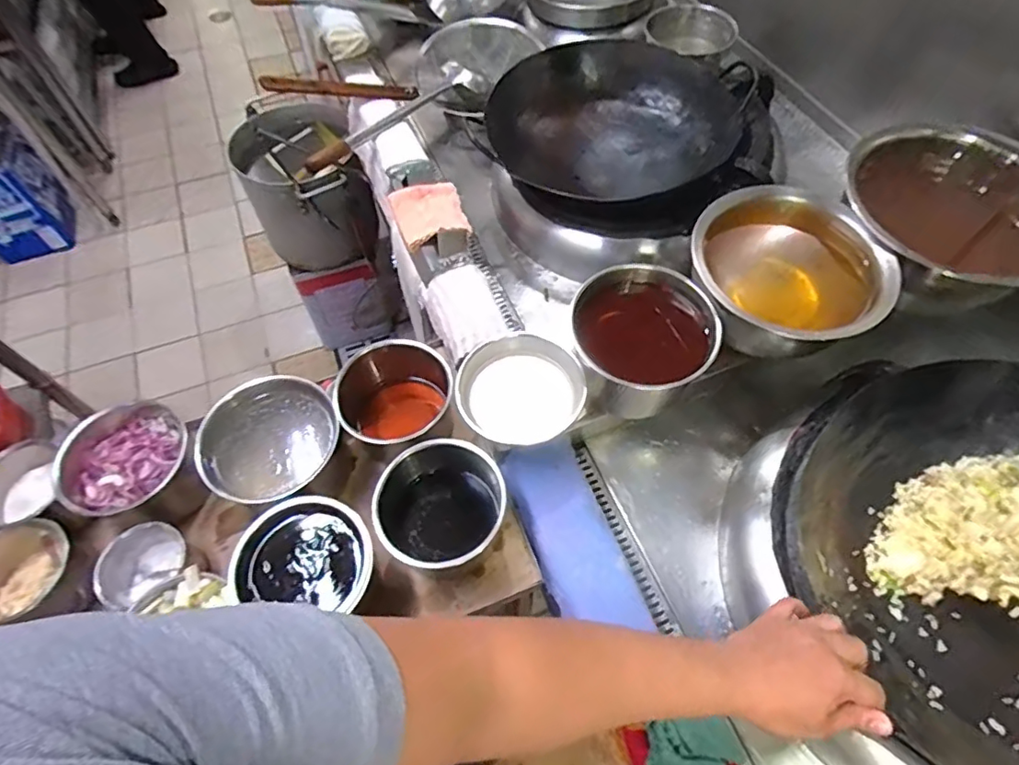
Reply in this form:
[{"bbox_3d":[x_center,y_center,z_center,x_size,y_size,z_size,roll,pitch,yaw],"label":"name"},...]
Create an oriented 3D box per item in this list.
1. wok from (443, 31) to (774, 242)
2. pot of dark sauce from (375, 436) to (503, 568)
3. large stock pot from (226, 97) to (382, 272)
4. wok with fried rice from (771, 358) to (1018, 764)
[{"bbox_3d":[0.205,-0.435,1.026,0.480,0.153,0.376,10,60,7],"label":"wok"},{"bbox_3d":[-0.092,0.160,0.716,0.143,0.103,0.168,-18,61,-10],"label":"pot of dark sauce"},{"bbox_3d":[-0.534,-0.500,1.485,0.283,0.324,0.340,-26,62,-14],"label":"large stock pot"},{"bbox_3d":[0.522,0.184,0.575,0.424,0.142,0.383,26,63,15],"label":"wok with fried rice"}]

